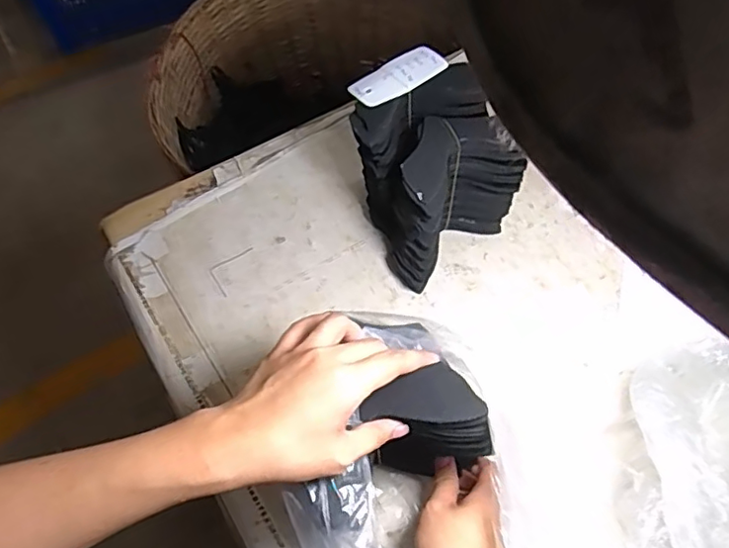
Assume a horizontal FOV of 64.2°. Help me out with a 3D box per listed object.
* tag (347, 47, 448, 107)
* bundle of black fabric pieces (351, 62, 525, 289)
[{"bbox_3d":[0.036,-0.208,0.611,0.099,0.012,0.050,-30,63,-14],"label":"tag"},{"bbox_3d":[0.077,-0.097,0.641,0.136,0.171,0.135,-27,62,-13],"label":"bundle of black fabric pieces"}]

